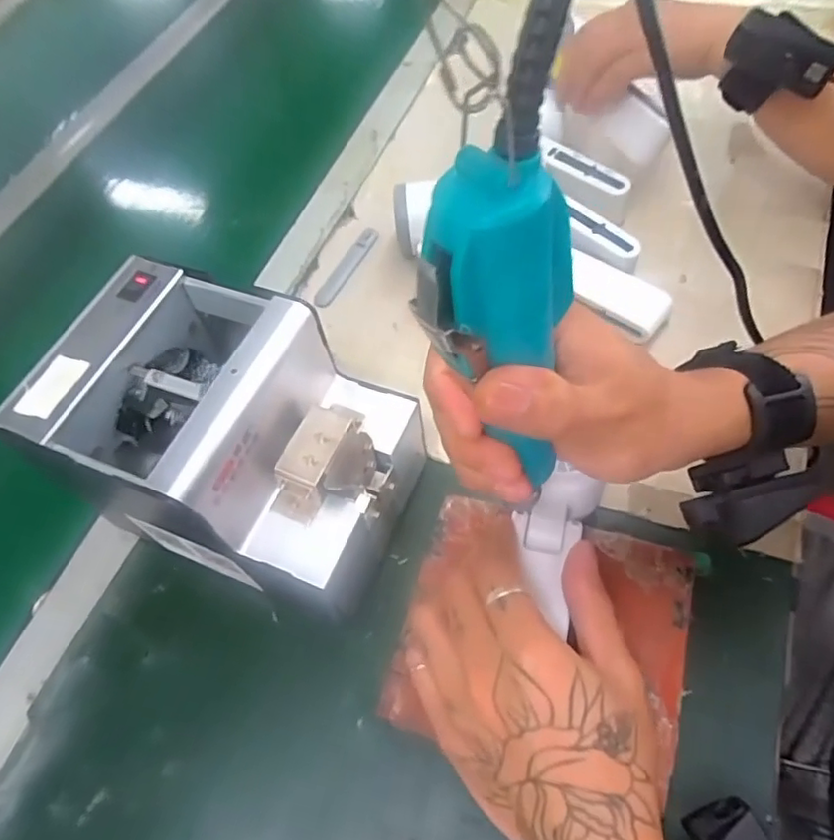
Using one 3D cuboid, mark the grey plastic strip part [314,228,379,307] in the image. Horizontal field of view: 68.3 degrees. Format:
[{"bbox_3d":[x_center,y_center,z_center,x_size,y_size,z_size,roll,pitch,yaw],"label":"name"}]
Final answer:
[{"bbox_3d":[-0.061,-0.134,0.536,0.015,0.007,0.091,21,64,19],"label":"grey plastic strip part"}]

